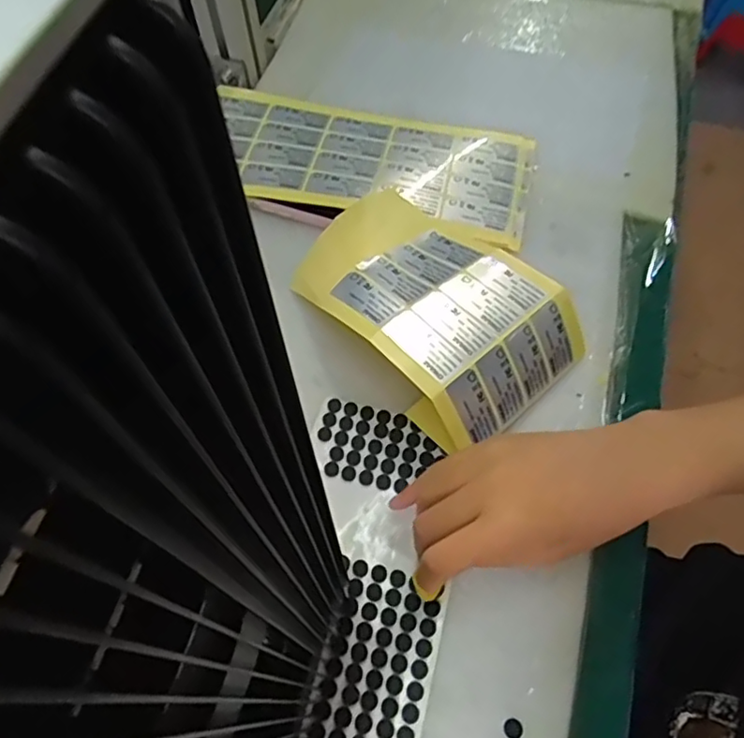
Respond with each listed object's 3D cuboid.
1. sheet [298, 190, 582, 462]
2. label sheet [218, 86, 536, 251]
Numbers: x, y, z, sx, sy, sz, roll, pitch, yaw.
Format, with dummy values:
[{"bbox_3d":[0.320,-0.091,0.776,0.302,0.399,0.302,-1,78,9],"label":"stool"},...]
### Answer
[{"bbox_3d":[0.039,-0.052,0.424,0.125,0.046,0.198,-37,64,-18],"label":"sheet"},{"bbox_3d":[-0.005,-0.175,0.512,0.270,0.008,0.120,14,59,6],"label":"label sheet"}]

